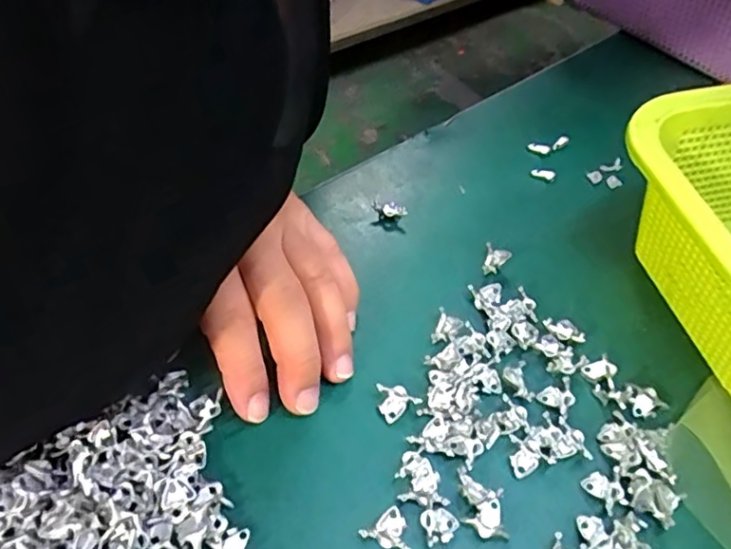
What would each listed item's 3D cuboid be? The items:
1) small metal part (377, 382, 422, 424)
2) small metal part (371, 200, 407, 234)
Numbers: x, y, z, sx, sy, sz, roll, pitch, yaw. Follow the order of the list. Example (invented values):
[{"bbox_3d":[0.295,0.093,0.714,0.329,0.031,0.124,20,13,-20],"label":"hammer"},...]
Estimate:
[{"bbox_3d":[0.012,0.050,0.240,0.014,0.007,0.014,-23,56,-20],"label":"small metal part"},{"bbox_3d":[0.012,-0.030,0.303,0.019,0.011,0.012,13,52,8],"label":"small metal part"}]

